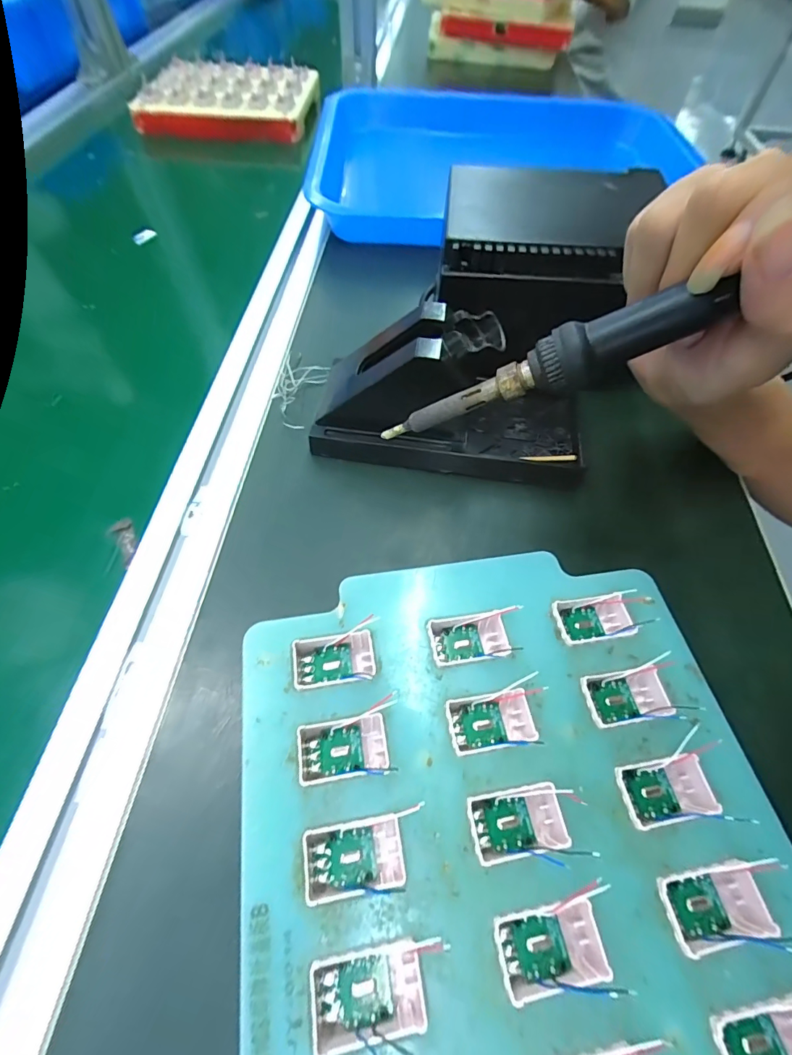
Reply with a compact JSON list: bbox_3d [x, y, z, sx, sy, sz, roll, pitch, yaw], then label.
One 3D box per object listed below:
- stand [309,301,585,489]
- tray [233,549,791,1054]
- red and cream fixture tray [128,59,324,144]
[{"bbox_3d":[0.032,-0.071,0.248,0.151,0.066,0.056,14,58,6],"label":"stand"},{"bbox_3d":[0.043,0.111,0.147,0.178,0.014,0.218,-7,58,-8],"label":"tray"},{"bbox_3d":[-0.211,-0.552,0.580,0.199,0.039,0.161,4,58,-1],"label":"red and cream fixture tray"}]

